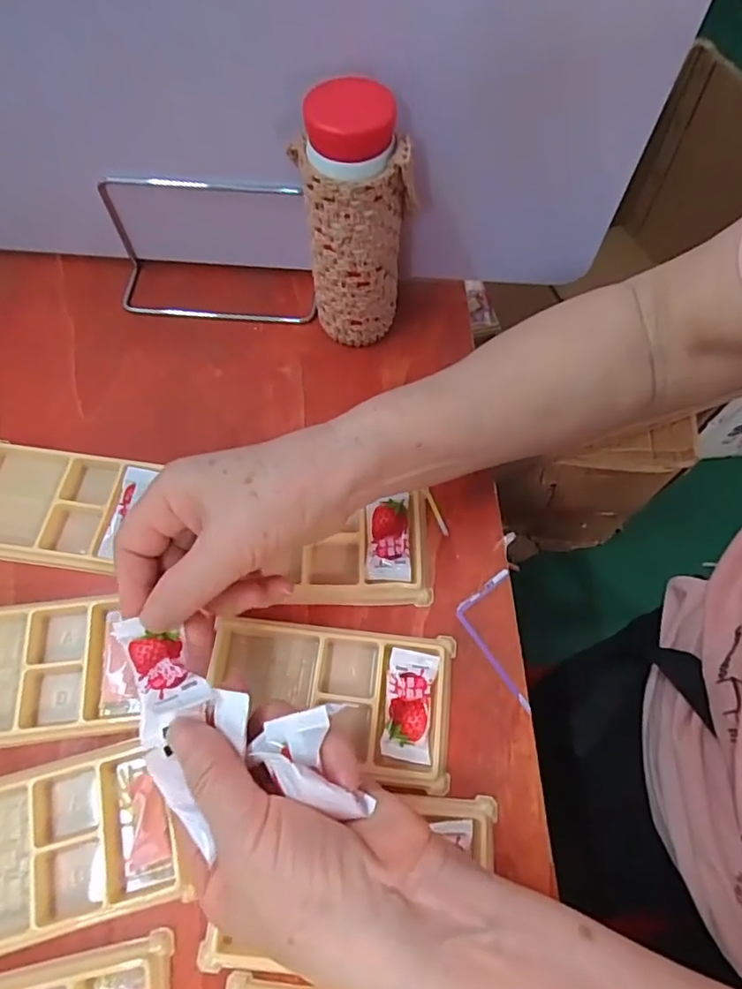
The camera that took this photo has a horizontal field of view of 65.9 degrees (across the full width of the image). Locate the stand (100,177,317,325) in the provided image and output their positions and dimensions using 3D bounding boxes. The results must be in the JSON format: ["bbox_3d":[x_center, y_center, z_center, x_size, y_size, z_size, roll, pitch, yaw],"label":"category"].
[{"bbox_3d":[-0.114,-0.172,0.406,0.154,0.078,0.055,6,65,3],"label":"stand"}]

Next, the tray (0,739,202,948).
[{"bbox_3d":[-0.157,0.174,0.284,0.132,0.010,0.073,-13,66,-6],"label":"tray"}]

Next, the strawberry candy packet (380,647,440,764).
[{"bbox_3d":[0.021,0.113,0.310,0.027,0.005,0.055,11,74,-8],"label":"strawberry candy packet"}]

